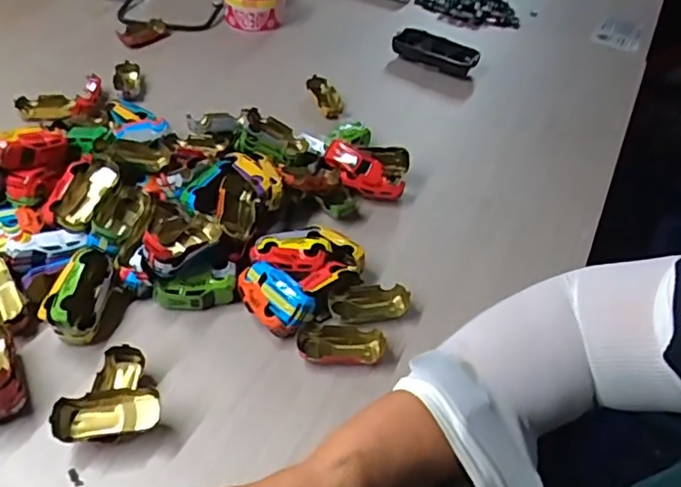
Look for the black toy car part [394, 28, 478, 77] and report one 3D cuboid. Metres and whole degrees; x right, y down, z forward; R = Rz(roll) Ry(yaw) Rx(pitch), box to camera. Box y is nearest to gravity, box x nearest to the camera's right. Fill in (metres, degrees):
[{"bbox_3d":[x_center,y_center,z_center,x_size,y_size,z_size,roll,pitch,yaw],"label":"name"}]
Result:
[{"bbox_3d":[0.111,-0.225,0.701,0.096,0.032,0.032,23,46,17],"label":"black toy car part"}]

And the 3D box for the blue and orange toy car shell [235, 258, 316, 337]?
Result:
[{"bbox_3d":[-0.052,0.043,0.465,0.039,0.034,0.063,-27,53,-30],"label":"blue and orange toy car shell"}]

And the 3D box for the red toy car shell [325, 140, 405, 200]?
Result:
[{"bbox_3d":[0.020,-0.067,0.561,0.081,0.029,0.027,36,50,10],"label":"red toy car shell"}]

